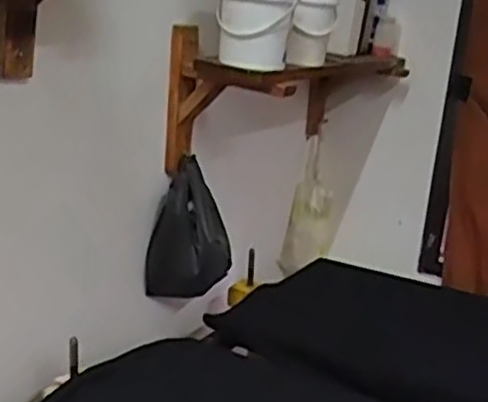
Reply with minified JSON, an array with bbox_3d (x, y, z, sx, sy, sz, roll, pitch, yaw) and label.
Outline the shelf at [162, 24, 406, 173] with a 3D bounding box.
[{"bbox_3d":[0.105,-0.197,1.434,0.260,0.223,0.599,18,20,33],"label":"shelf"}]

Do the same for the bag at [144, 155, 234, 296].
[{"bbox_3d":[-0.095,0.068,1.323,0.150,0.243,0.068,5,17,-5],"label":"bag"}]

